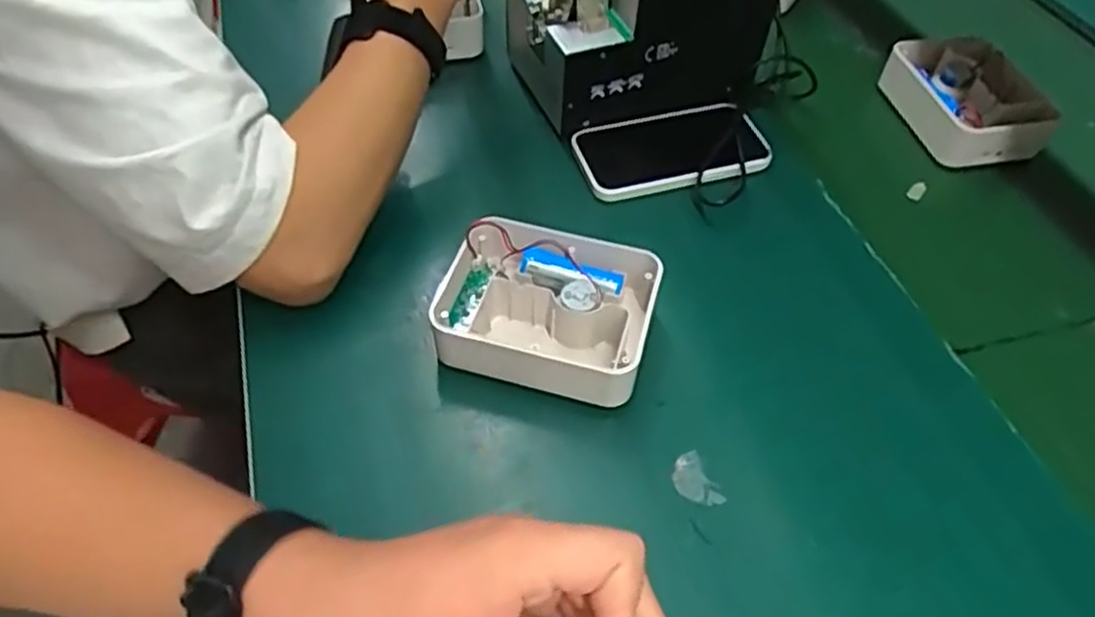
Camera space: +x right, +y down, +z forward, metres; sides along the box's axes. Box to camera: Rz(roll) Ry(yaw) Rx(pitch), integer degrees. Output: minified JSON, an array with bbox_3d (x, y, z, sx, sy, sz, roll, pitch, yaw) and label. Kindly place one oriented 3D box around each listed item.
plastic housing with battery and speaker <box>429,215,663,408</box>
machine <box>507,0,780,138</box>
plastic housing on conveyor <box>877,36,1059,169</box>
[{"bbox_3d":[0.000,0.002,0.447,0.125,0.054,0.096,13,52,8],"label":"plastic housing with battery and speaker"},{"bbox_3d":[0.076,-0.249,0.585,0.193,0.155,0.139,-14,53,-14],"label":"machine"},{"bbox_3d":[0.363,-0.187,0.618,0.096,0.046,0.132,-7,52,-8],"label":"plastic housing on conveyor"}]

